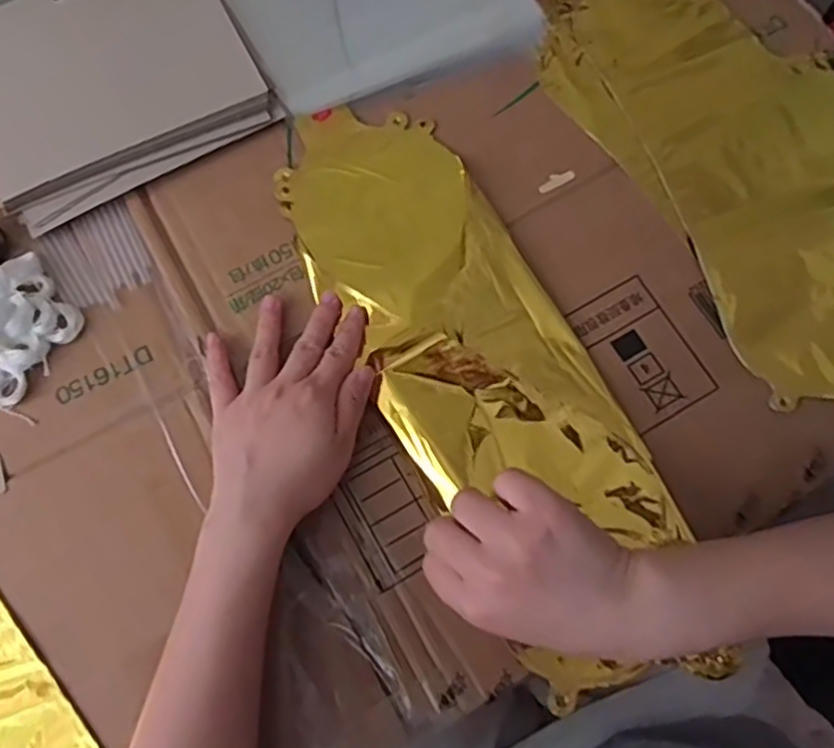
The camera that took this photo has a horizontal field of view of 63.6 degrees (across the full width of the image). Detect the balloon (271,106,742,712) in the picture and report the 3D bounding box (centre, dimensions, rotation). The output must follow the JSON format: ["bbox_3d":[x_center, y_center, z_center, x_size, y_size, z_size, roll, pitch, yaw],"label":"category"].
[{"bbox_3d":[0.038,-0.006,0.429,0.132,0.022,0.413,-29,76,-8],"label":"balloon"}]

